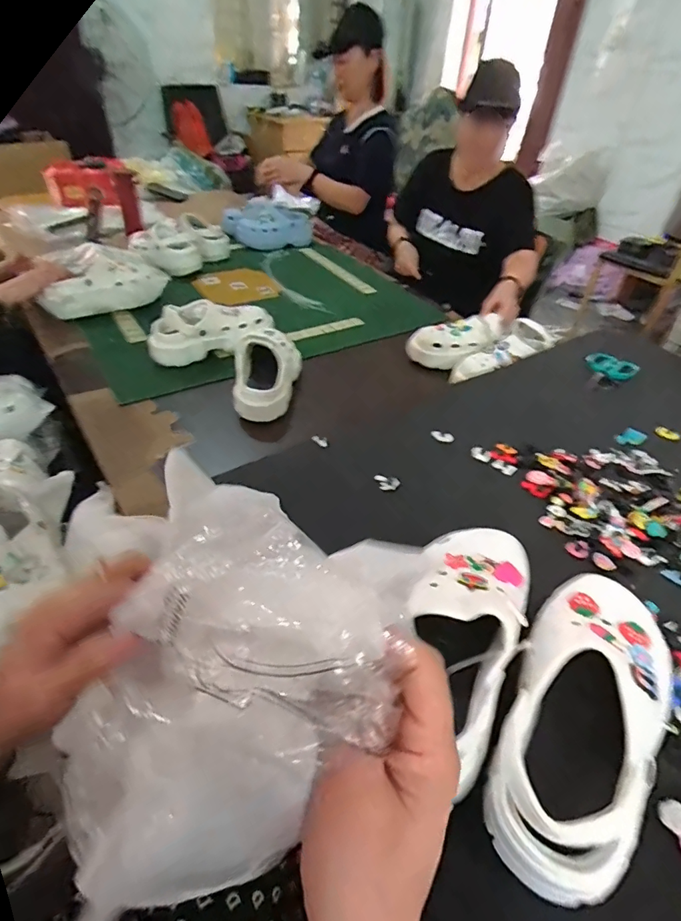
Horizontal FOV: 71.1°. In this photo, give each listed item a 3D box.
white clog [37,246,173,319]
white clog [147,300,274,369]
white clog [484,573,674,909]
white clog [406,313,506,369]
[{"bbox_3d":[-0.572,-0.431,1.146,0.283,0.123,0.146,-30,51,-32],"label":"white clog"},{"bbox_3d":[-0.281,-0.284,1.048,0.277,0.104,0.098,-16,45,-21],"label":"white clog"},{"bbox_3d":[0.195,0.200,0.384,0.106,0.098,0.249,25,46,23],"label":"white clog"},{"bbox_3d":[0.255,-0.269,1.080,0.206,0.079,0.078,-12,40,12],"label":"white clog"}]

